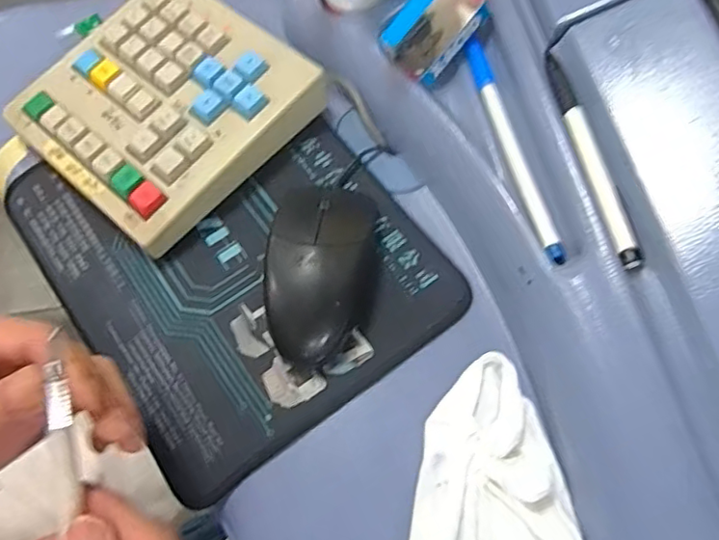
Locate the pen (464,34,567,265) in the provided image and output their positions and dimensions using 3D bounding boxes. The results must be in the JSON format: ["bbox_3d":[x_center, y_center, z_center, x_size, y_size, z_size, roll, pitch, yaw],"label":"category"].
[{"bbox_3d":[0.086,-0.070,0.331,0.012,0.011,0.152,-11,66,-4],"label":"pen"}]

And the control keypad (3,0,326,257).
[{"bbox_3d":[-0.129,-0.112,0.388,0.154,0.038,0.156,41,72,17],"label":"control keypad"}]

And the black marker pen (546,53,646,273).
[{"bbox_3d":[0.117,-0.060,0.299,0.010,0.009,0.133,-9,66,-3],"label":"black marker pen"}]

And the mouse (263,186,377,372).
[{"bbox_3d":[-0.023,0.003,0.334,0.057,0.033,0.101,4,66,3],"label":"mouse"}]

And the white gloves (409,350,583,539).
[{"bbox_3d":[0.063,0.124,0.286,0.081,0.020,0.156,-3,66,-1],"label":"white gloves"}]

